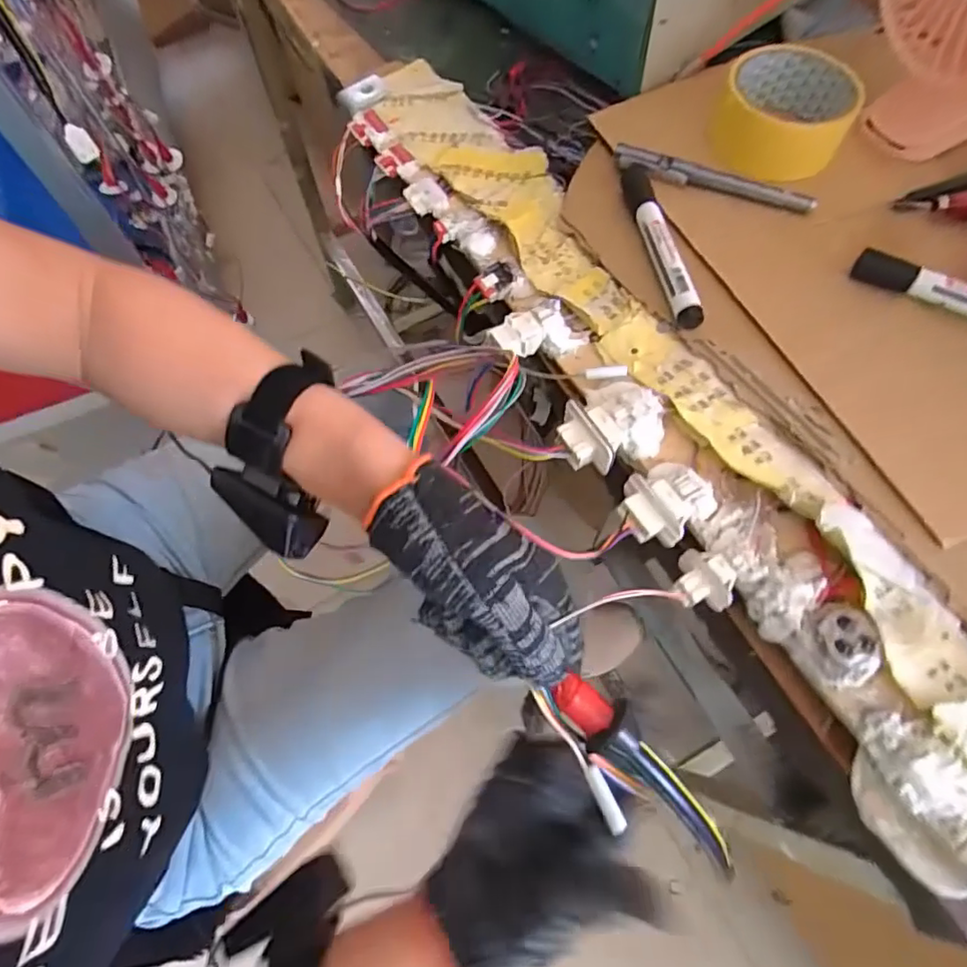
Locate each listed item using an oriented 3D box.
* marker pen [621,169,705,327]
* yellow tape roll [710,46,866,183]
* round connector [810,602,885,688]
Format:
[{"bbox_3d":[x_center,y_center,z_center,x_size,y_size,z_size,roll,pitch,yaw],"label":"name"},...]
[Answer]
[{"bbox_3d":[0.117,-0.163,0.377,0.020,0.017,0.142,-9,66,-2],"label":"marker pen"},{"bbox_3d":[0.215,-0.268,0.413,0.087,0.051,0.082,-1,66,1],"label":"yellow tape roll"},{"bbox_3d":[0.175,0.079,0.277,0.031,0.019,0.037,-23,68,-8],"label":"round connector"}]

